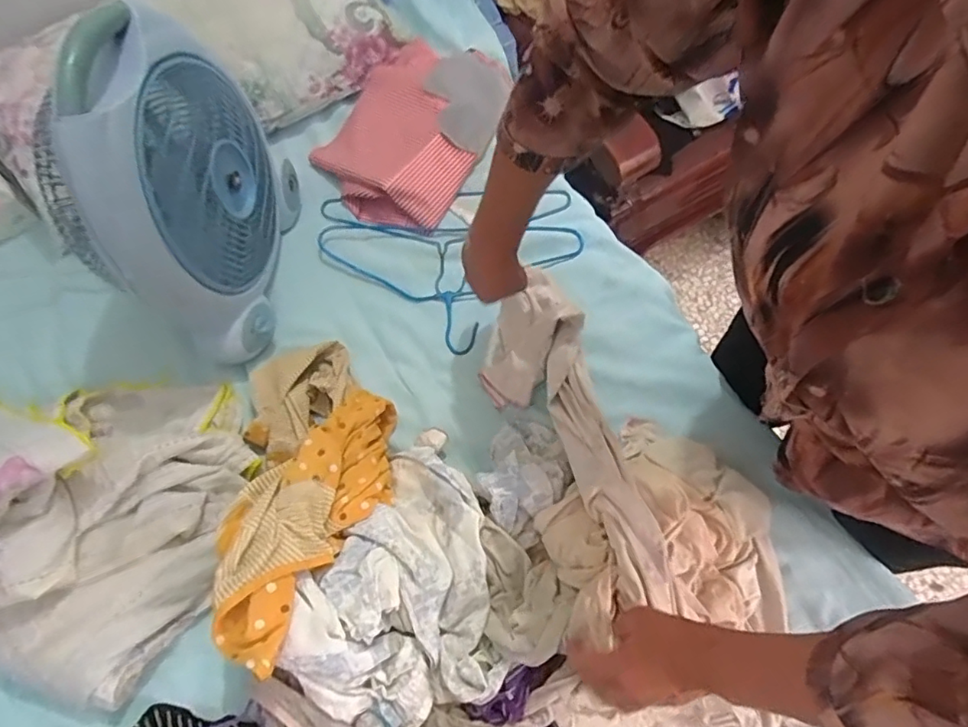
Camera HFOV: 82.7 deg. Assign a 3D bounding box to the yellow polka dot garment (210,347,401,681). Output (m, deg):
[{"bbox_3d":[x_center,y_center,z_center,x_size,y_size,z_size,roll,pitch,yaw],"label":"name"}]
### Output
[{"bbox_3d":[-0.208,0.128,0.643,0.189,0.075,0.400,-2,46,-2],"label":"yellow polka dot garment"}]

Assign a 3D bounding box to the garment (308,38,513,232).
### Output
[{"bbox_3d":[-0.120,-0.399,0.926,0.248,0.067,0.365,23,68,12],"label":"garment"}]

